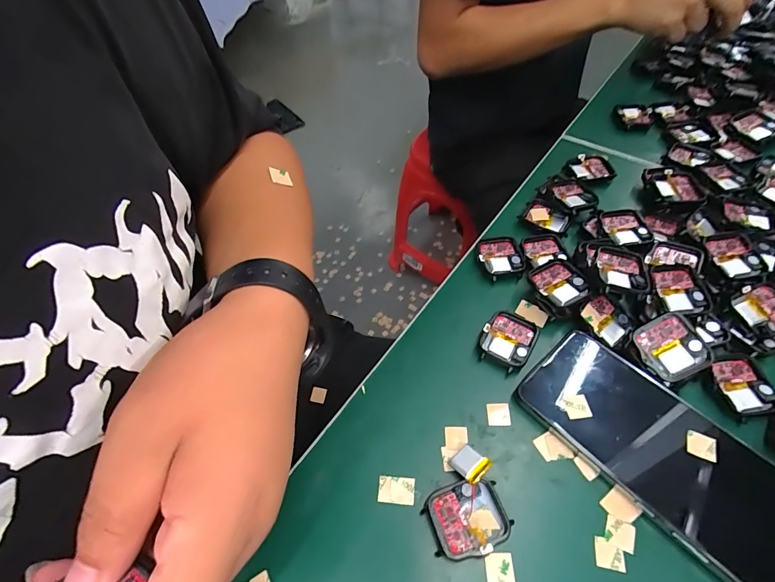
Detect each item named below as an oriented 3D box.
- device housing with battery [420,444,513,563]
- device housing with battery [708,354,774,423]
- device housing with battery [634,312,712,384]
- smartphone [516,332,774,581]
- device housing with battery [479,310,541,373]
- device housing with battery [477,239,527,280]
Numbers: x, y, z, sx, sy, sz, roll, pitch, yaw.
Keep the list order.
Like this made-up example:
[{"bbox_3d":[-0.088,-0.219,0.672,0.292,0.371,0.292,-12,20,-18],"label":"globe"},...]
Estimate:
[{"bbox_3d":[0.046,0.130,0.237,0.046,0.014,0.054,-16,56,-7],"label":"device housing with battery"},{"bbox_3d":[0.248,0.065,0.269,0.040,0.006,0.041,-12,56,-5],"label":"device housing with battery"},{"bbox_3d":[0.201,0.040,0.273,0.039,0.006,0.045,-40,72,13],"label":"device housing with battery"},{"bbox_3d":[0.172,0.098,0.250,0.078,0.014,0.161,-37,61,-20],"label":"smartphone"},{"bbox_3d":[0.094,0.038,0.301,0.037,0.010,0.046,27,61,20],"label":"device housing with battery"},{"bbox_3d":[0.102,-0.030,0.348,0.039,0.007,0.042,-1,56,3],"label":"device housing with battery"}]

